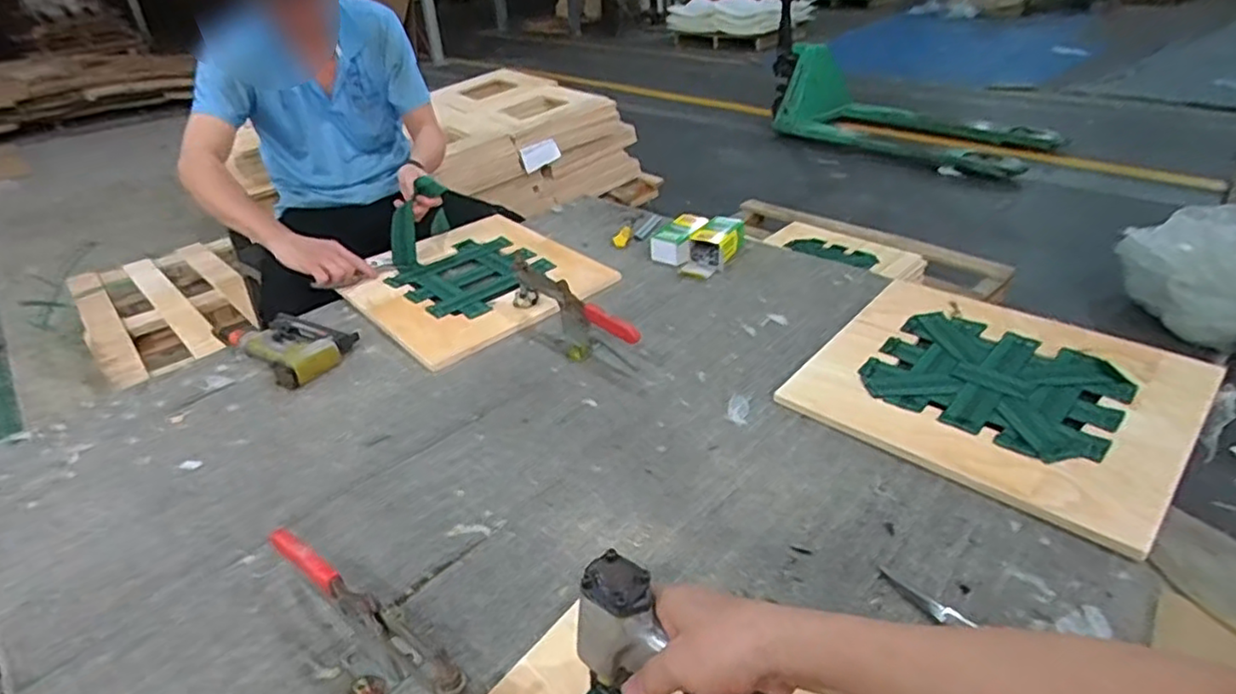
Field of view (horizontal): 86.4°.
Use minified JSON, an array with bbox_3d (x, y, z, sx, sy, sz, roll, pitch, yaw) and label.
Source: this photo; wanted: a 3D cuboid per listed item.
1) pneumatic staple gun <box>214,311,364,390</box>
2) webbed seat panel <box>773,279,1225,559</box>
[{"bbox_3d":[-0.534,-0.013,1.070,0.228,0.040,0.141,20,39,32],"label":"pneumatic staple gun"},{"bbox_3d":[0.498,0.045,0.880,0.422,0.024,0.402,24,45,37],"label":"webbed seat panel"}]

